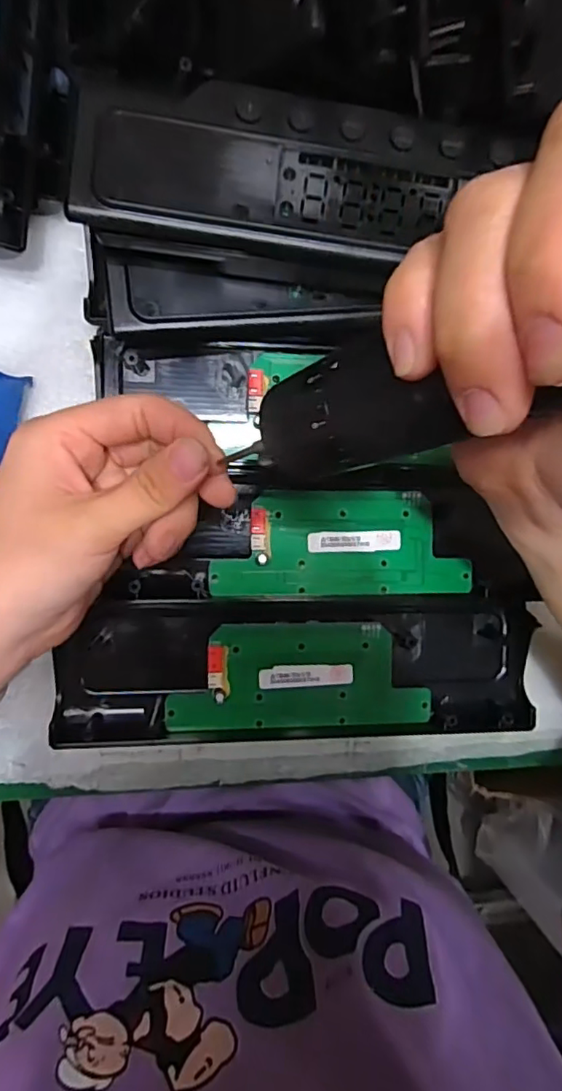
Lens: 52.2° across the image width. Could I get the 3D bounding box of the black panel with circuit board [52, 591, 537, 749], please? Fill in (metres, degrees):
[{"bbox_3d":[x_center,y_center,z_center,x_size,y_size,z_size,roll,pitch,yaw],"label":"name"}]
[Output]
[{"bbox_3d":[0.011,0.065,0.300,0.242,0.017,0.072,2,90,-7],"label":"black panel with circuit board"}]

